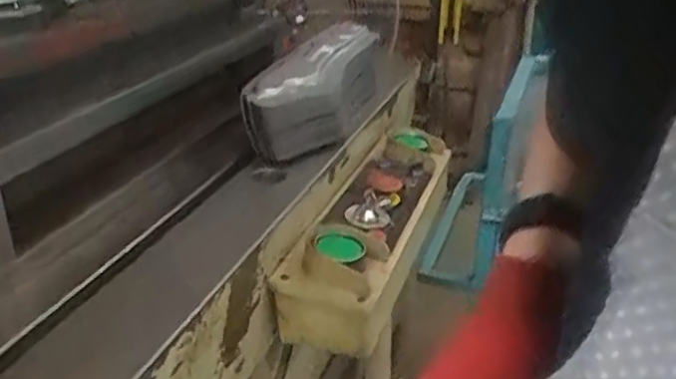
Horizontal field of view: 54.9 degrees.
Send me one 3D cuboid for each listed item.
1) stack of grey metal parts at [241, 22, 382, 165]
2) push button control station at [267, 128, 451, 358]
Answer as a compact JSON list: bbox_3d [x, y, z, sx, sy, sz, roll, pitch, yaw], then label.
[{"bbox_3d":[-0.031,-0.183,1.146,0.129,0.129,0.454,7,27,15],"label":"stack of grey metal parts"},{"bbox_3d":[0.069,0.031,1.069,0.153,0.098,0.642,9,27,18],"label":"push button control station"}]

